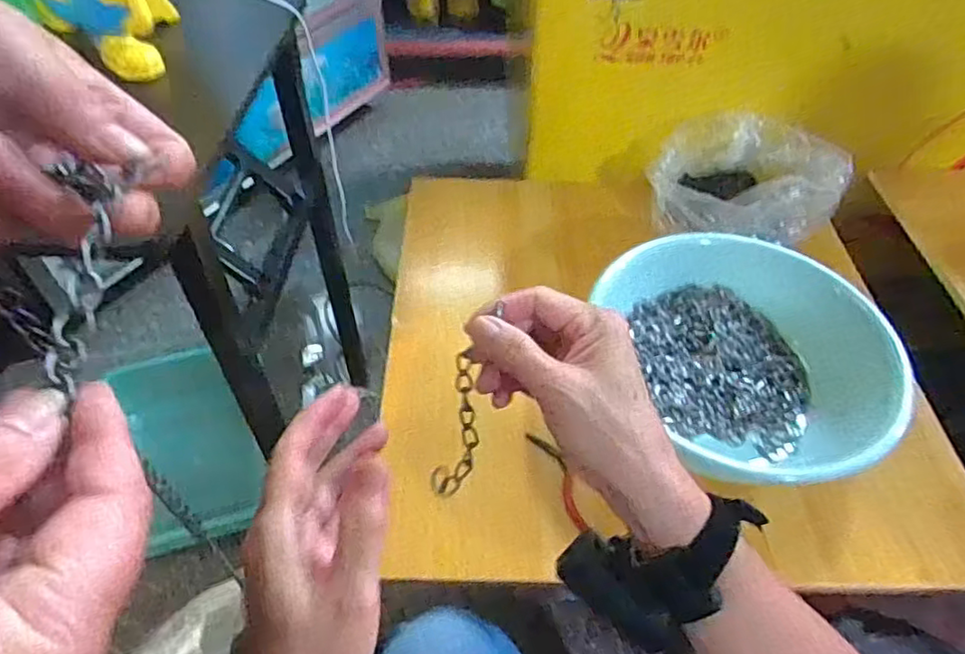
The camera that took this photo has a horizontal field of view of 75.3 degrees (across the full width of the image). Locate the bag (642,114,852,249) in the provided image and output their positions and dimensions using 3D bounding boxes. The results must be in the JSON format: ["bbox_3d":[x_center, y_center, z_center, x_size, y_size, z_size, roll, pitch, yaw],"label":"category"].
[{"bbox_3d":[0.334,-0.185,0.809,0.225,0.112,0.144,21,52,14],"label":"bag"}]

